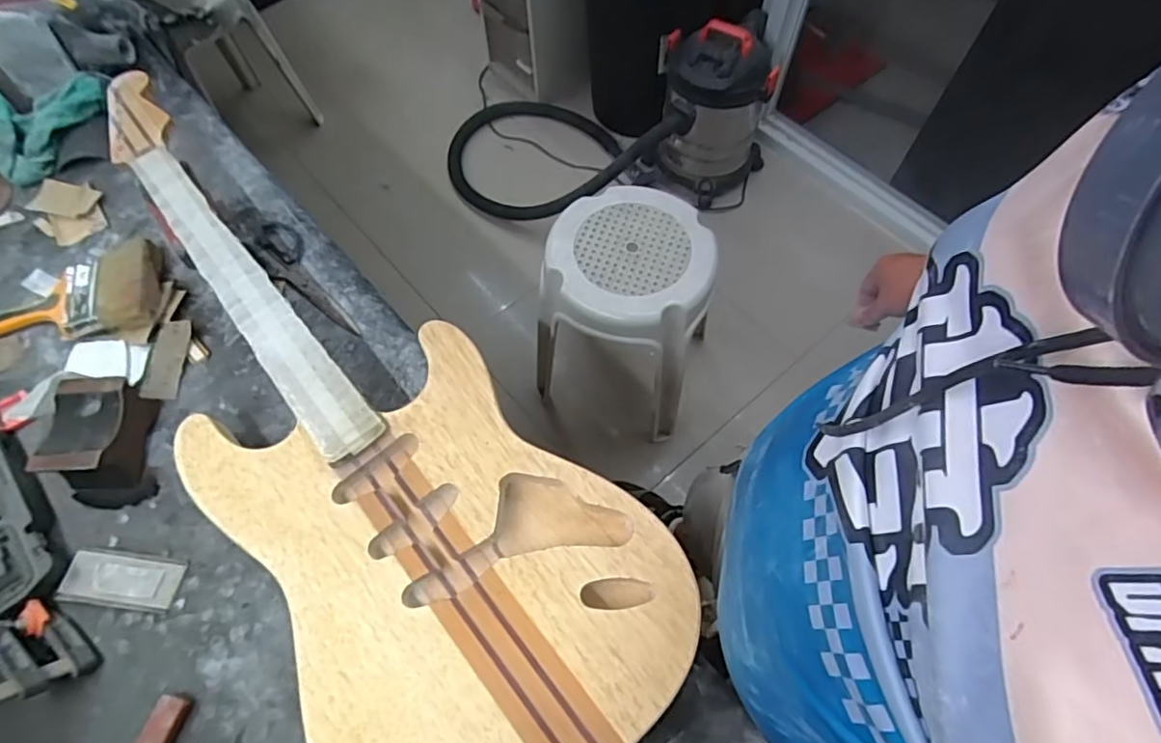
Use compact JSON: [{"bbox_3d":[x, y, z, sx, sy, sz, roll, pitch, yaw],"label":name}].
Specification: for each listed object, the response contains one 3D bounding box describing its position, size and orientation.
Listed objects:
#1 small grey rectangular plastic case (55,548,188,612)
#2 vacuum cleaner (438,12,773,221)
[{"bbox_3d":[-0.412,0.187,0.545,0.103,0.006,0.045,6,62,4],"label":"small grey rectangular plastic case"},{"bbox_3d":[0.054,-0.695,1.626,0.890,0.408,0.475,7,62,4],"label":"vacuum cleaner"}]

